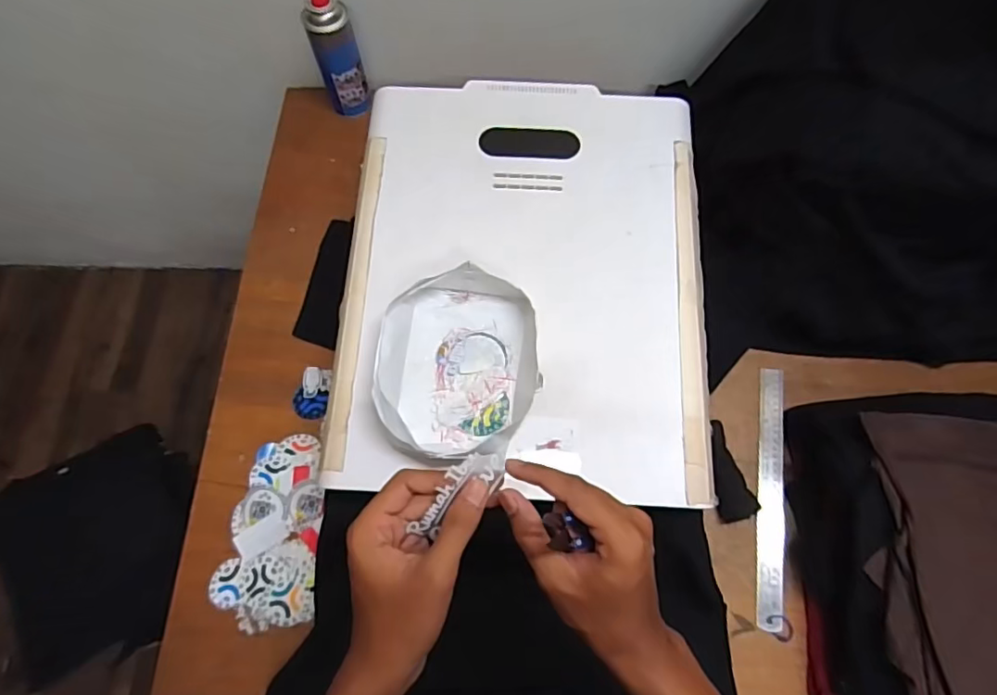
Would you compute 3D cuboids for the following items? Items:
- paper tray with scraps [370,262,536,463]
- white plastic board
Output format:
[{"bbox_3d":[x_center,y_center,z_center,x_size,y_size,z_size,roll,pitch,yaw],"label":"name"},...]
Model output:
[{"bbox_3d":[-0.041,0.016,0.571,0.157,0.046,0.185,0,71,-1],"label":"paper tray with scraps"},{"bbox_3d":[0.030,-0.093,0.632,0.398,0.025,0.495,4,71,0],"label":"white plastic board"}]

